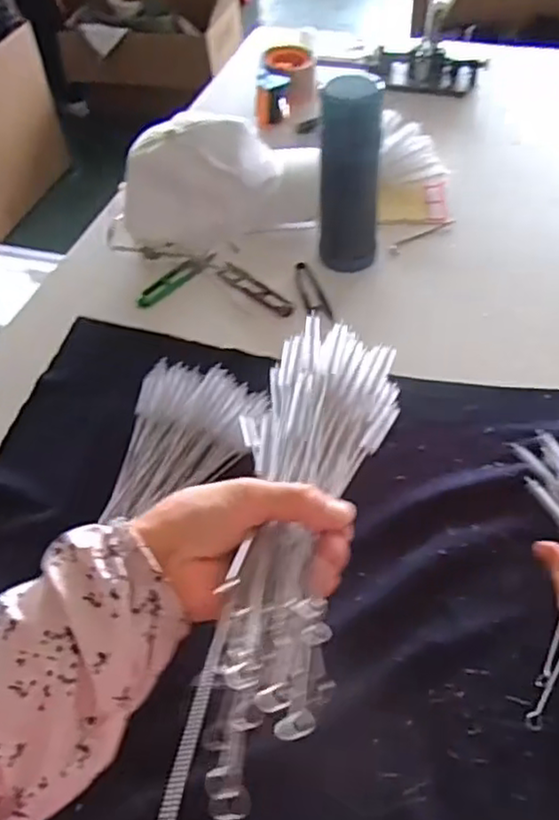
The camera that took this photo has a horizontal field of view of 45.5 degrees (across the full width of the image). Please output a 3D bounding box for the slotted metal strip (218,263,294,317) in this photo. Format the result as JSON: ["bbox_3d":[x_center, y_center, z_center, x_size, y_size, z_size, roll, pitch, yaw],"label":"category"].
[{"bbox_3d":[-0.027,-0.137,0.758,0.112,0.005,0.025,35,62,28],"label":"slotted metal strip"}]

